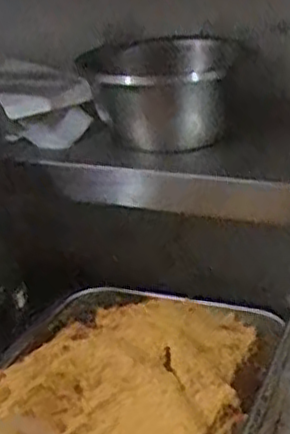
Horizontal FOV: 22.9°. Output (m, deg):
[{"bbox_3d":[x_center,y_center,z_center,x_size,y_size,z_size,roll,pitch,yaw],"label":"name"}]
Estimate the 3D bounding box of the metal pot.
[{"bbox_3d":[0.030,-0.139,0.810,0.140,0.096,0.156,4,26,18],"label":"metal pot"}]

